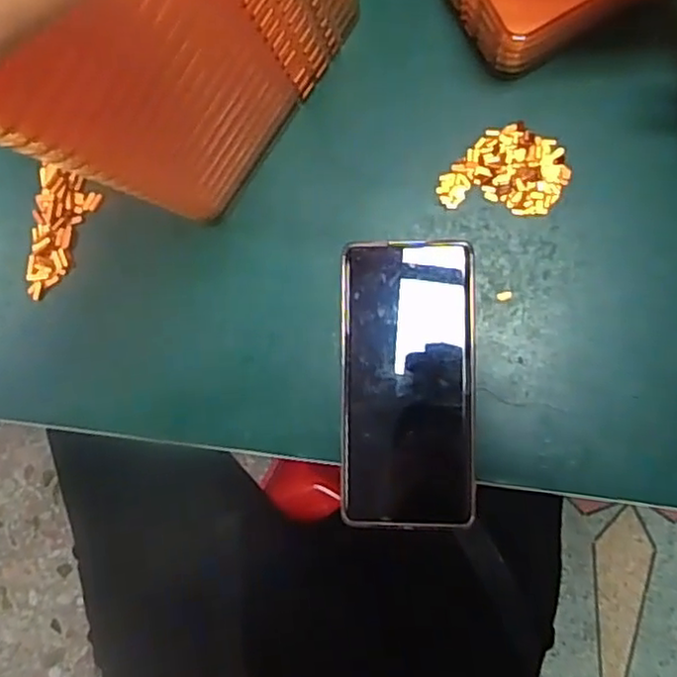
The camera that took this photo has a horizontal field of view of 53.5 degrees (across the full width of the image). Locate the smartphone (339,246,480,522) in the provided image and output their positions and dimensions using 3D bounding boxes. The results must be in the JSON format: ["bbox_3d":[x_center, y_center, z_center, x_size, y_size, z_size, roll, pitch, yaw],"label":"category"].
[{"bbox_3d":[0.040,0.026,0.387,0.075,0.013,0.161,0,89,7],"label":"smartphone"}]

